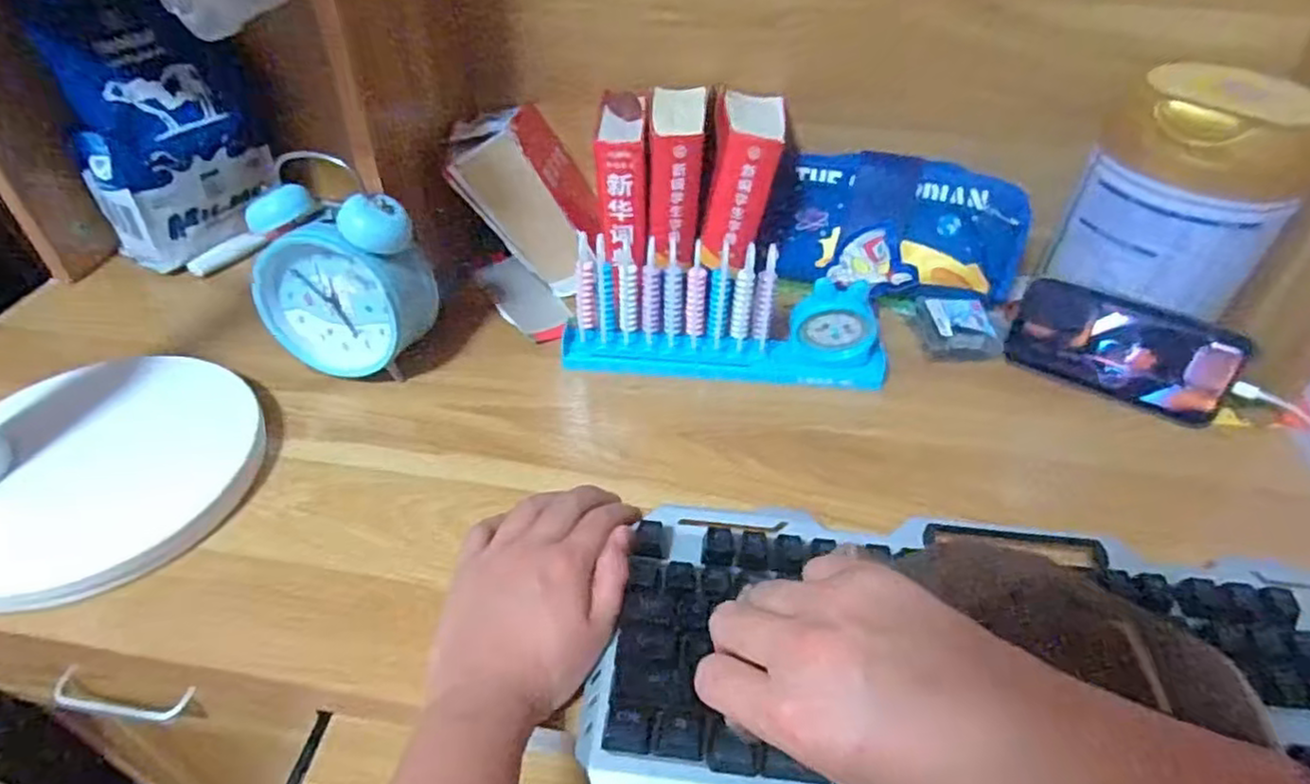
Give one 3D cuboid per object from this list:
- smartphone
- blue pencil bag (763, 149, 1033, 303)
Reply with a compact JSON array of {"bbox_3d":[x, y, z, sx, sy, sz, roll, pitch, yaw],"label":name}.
[{"bbox_3d":[0.347,-0.031,0.533,0.144,0.075,0.017,23,25,26],"label":"smartphone"},{"bbox_3d":[0.198,-0.141,0.600,0.202,0.108,0.050,8,8,15],"label":"blue pencil bag"}]

